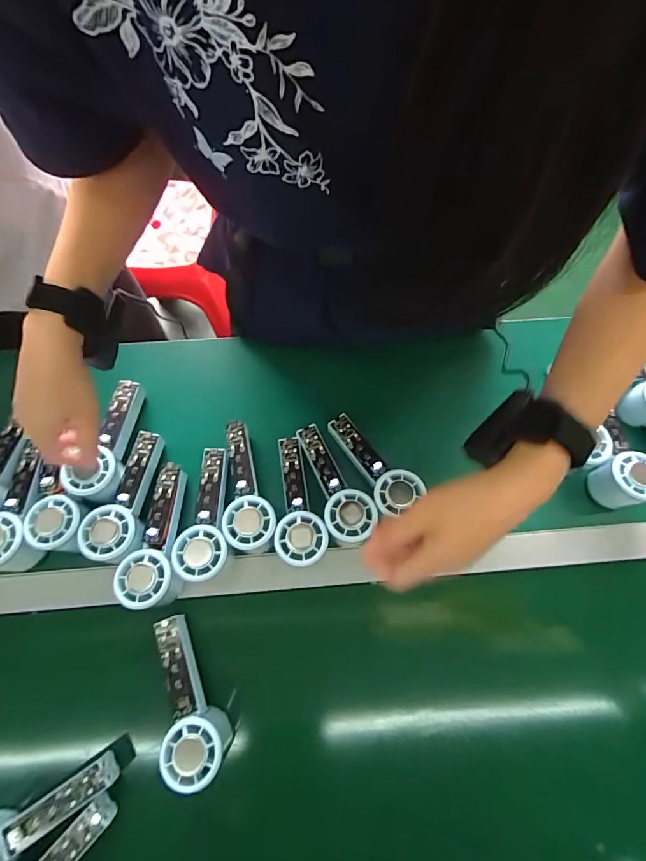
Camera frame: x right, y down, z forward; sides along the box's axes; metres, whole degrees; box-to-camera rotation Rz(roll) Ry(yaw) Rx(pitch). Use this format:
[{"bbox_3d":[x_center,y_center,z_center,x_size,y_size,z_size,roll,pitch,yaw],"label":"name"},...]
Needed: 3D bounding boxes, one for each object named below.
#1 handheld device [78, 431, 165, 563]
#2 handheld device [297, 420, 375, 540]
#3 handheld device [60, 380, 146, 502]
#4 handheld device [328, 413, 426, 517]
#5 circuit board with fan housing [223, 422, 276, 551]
[{"bbox_3d":[-0.220,0.071,0.457,0.061,0.048,0.149,7,72,1],"label":"handheld device"},{"bbox_3d":[0.011,0.055,0.460,0.053,0.012,0.145,-23,61,-8],"label":"handheld device"},{"bbox_3d":[-0.252,0.008,0.474,0.053,0.037,0.146,5,60,0],"label":"handheld device"},{"bbox_3d":[0.054,0.035,0.473,0.052,0.017,0.132,-34,63,-12],"label":"handheld device"},{"bbox_3d":[-0.088,0.060,0.454,0.052,0.018,0.153,-10,59,-5],"label":"circuit board with fan housing"}]

